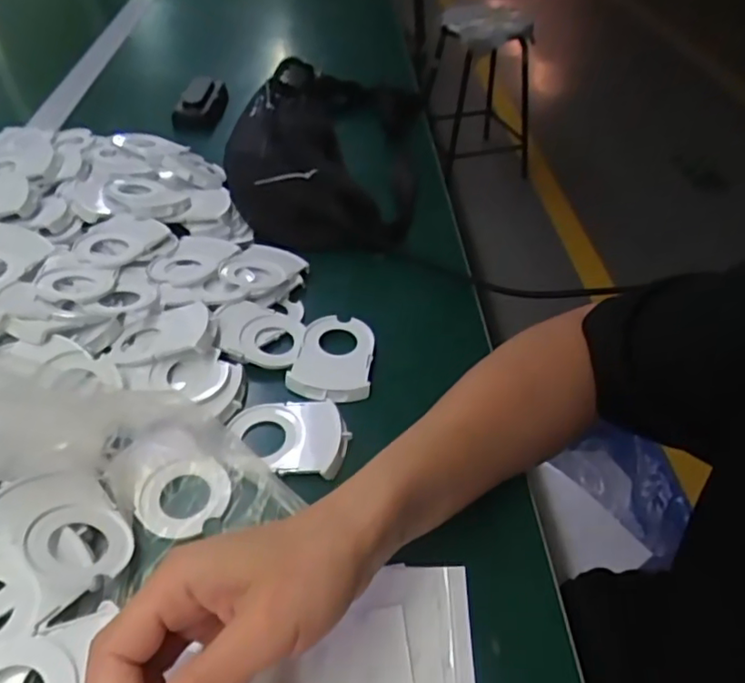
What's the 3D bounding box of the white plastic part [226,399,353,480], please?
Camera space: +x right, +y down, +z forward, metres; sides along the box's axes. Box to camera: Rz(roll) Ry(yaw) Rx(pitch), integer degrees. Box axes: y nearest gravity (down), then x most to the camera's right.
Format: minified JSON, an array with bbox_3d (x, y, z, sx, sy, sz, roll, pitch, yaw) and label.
[{"bbox_3d":[-0.055,0.061,0.385,0.078,0.008,0.057,6,45,4],"label":"white plastic part"}]

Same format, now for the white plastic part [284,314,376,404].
[{"bbox_3d":[-0.027,0.011,0.434,0.056,0.009,0.078,8,45,6],"label":"white plastic part"}]

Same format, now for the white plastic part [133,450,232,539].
[{"bbox_3d":[-0.113,0.090,0.350,0.055,0.011,0.051,5,45,3],"label":"white plastic part"}]

